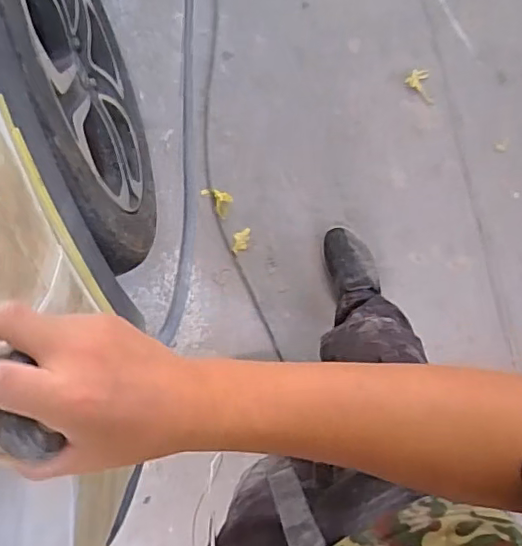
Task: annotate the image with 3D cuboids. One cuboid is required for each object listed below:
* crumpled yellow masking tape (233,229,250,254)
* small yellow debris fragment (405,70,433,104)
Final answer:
[{"bbox_3d":[-0.043,-0.071,1.240,0.037,0.015,0.054,3,96,-2],"label":"crumpled yellow masking tape"},{"bbox_3d":[0.351,-0.404,1.211,0.076,0.009,0.046,40,93,-6],"label":"small yellow debris fragment"}]

